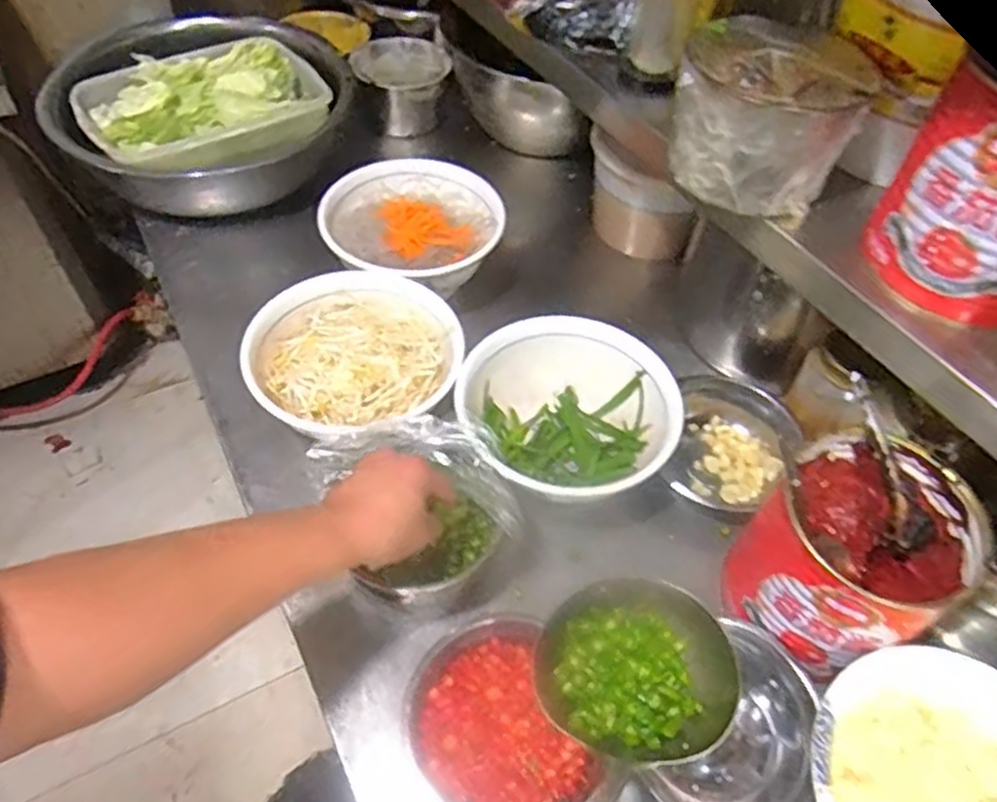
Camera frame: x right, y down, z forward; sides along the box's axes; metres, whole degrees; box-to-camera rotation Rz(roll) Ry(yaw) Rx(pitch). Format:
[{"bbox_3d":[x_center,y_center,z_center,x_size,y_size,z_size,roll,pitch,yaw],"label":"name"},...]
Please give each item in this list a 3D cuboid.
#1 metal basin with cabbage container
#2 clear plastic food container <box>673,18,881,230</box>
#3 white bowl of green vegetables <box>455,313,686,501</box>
[{"bbox_3d":[-0.413,-0.406,1.027,0.382,0.114,0.348,2,52,-2],"label":"metal basin with cabbage container"},{"bbox_3d":[0.237,-0.246,0.645,0.157,0.115,0.133,26,55,17],"label":"clear plastic food container"},{"bbox_3d":[0.065,0.014,0.721,0.200,0.099,0.187,2,52,-2],"label":"white bowl of green vegetables"}]

